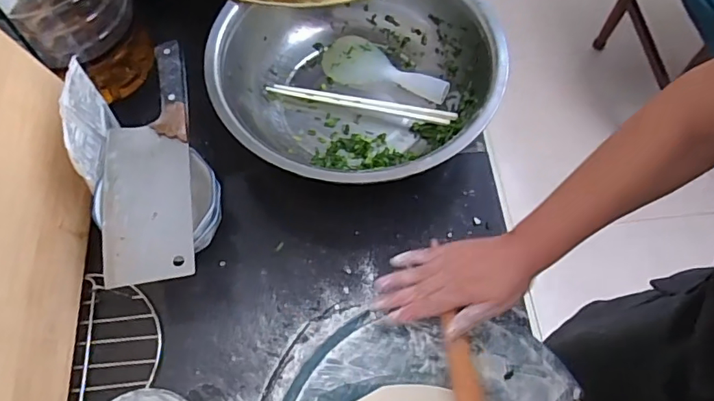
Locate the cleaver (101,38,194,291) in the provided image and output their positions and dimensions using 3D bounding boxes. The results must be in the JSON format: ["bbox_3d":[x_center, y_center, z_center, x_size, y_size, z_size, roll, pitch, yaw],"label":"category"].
[{"bbox_3d":[-0.226,-0.048,0.547,0.089,0.019,0.277,-8,65,-4],"label":"cleaver"}]

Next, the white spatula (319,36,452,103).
[{"bbox_3d":[0.039,-0.185,0.695,0.178,0.022,0.072,16,66,7],"label":"white spatula"}]

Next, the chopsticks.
[{"bbox_3d":[0.005,-0.128,0.663,0.244,0.026,0.017,14,66,6],"label":"chopsticks"}]

